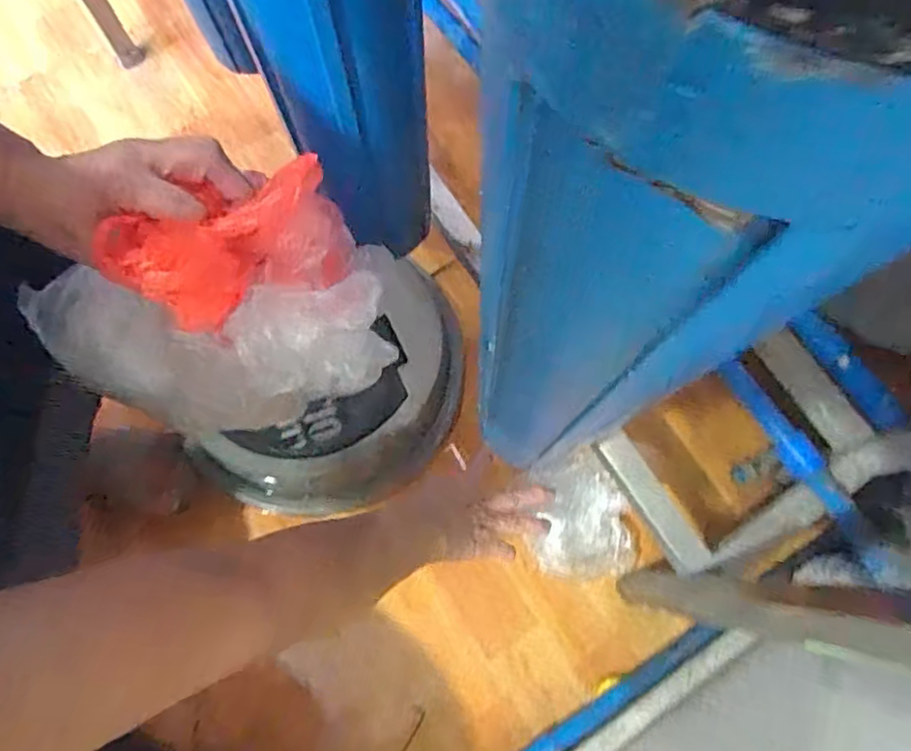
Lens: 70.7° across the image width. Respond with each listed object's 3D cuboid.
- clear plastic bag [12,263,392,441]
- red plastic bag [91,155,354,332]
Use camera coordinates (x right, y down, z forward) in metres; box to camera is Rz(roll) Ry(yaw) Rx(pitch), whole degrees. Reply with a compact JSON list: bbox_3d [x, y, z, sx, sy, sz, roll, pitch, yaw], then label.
[{"bbox_3d":[-0.169,-0.020,0.435,0.250,0.131,0.085,0,72,10],"label":"clear plastic bag"},{"bbox_3d":[-0.118,-0.085,0.370,0.152,0.066,0.077,-28,74,-41],"label":"red plastic bag"}]

